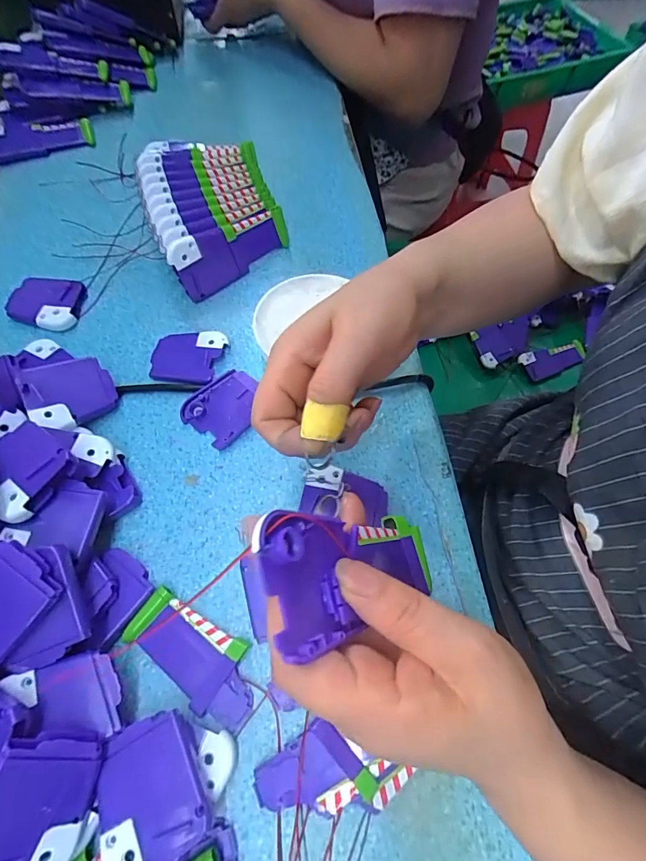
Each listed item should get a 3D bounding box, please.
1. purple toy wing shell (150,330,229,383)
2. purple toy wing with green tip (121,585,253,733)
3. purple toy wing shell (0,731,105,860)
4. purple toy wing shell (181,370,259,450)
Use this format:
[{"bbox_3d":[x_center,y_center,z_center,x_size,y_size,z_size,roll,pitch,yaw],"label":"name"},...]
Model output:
[{"bbox_3d":[-0.116,-0.064,0.354,0.060,0.009,0.050,7,63,2],"label":"purple toy wing shell"},{"bbox_3d":[-0.079,0.137,0.255,0.086,0.012,0.041,28,65,12],"label":"purple toy wing with green tip"},{"bbox_3d":[-0.136,0.177,0.196,0.049,0.008,0.059,32,73,-33],"label":"purple toy wing shell"},{"bbox_3d":[-0.078,-0.020,0.334,0.054,0.013,0.058,35,67,15],"label":"purple toy wing shell"}]

